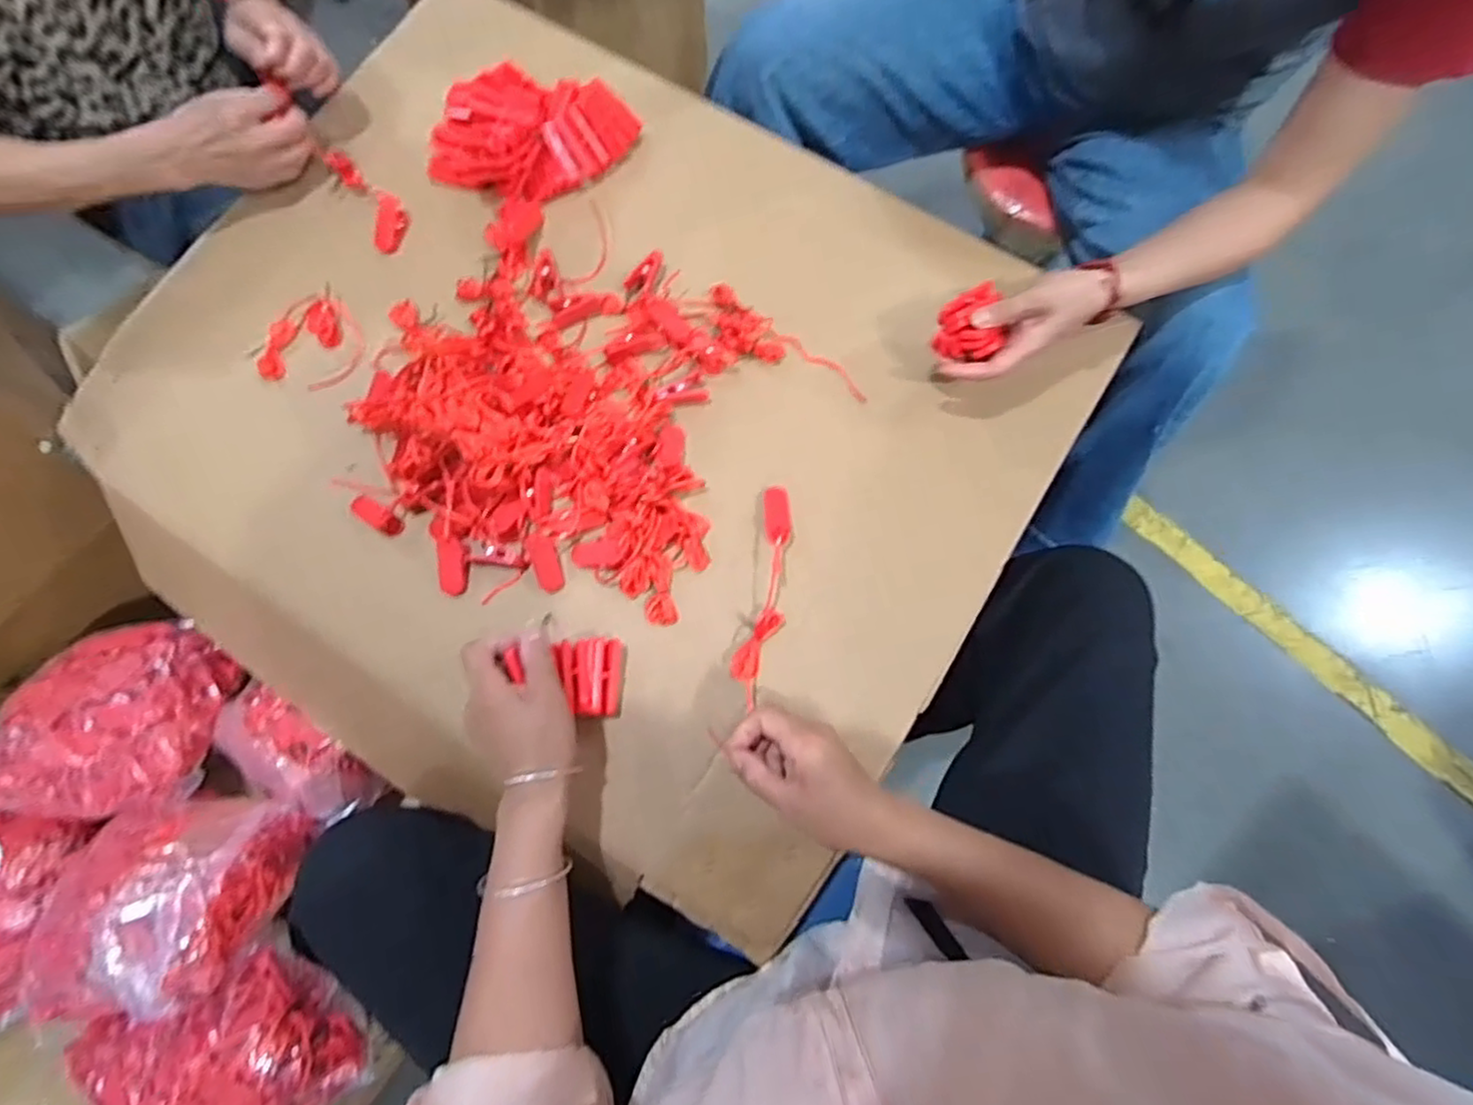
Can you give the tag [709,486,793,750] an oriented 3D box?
[{"bbox_3d":[0.019,0.047,0.561,0.037,0.018,0.213,9,76,4],"label":"tag"}]

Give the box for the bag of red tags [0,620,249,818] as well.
[{"bbox_3d":[-0.609,0.157,0.656,0.188,0.083,0.179,0,74,1],"label":"bag of red tags"}]

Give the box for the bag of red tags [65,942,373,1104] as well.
[{"bbox_3d":[-0.444,0.439,0.581,0.200,0.079,0.161,-29,75,-7],"label":"bag of red tags"}]

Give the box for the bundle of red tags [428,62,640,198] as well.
[{"bbox_3d":[-0.201,-0.410,0.650,0.183,0.073,0.134,19,75,6],"label":"bundle of red tags"}]

